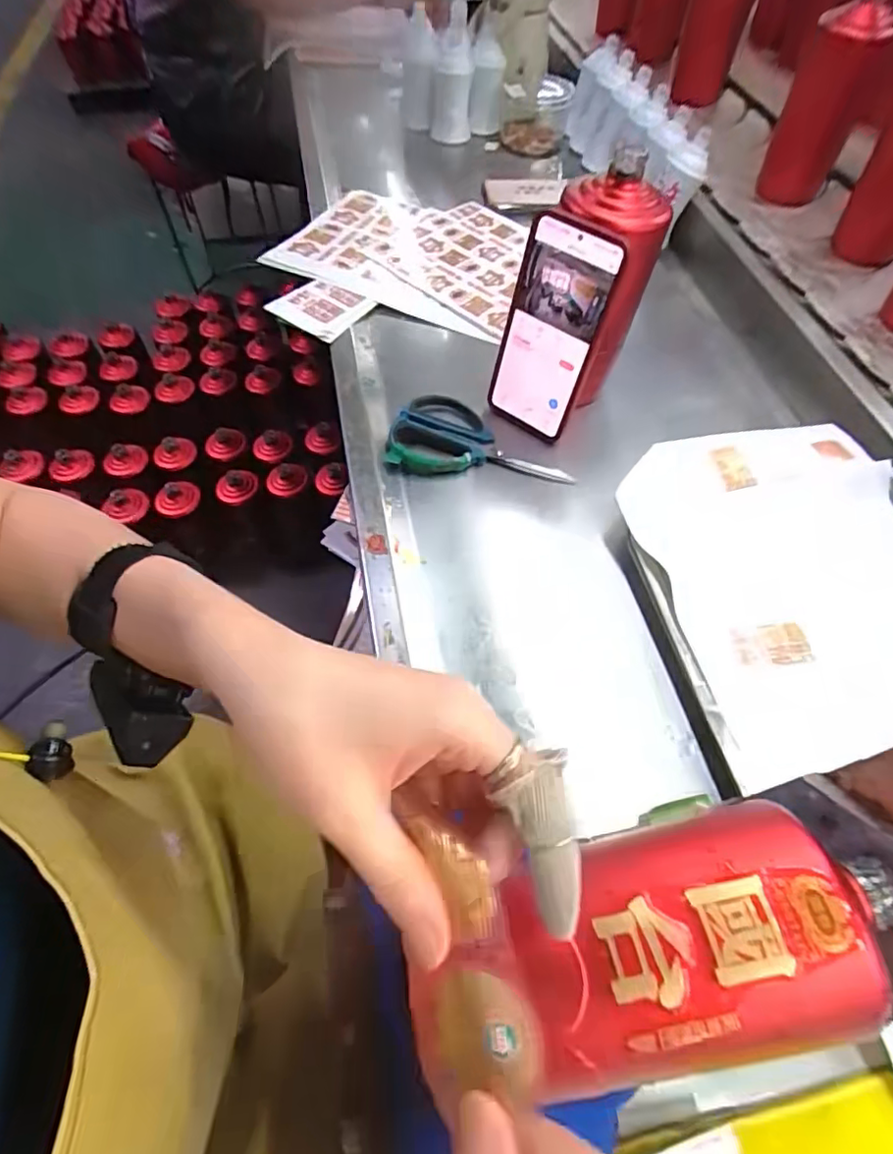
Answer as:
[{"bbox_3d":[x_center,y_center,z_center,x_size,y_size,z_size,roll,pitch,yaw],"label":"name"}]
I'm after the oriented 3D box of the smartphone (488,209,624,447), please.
[{"bbox_3d":[0.082,-0.199,0.468,0.080,0.165,0.010,37,50,20],"label":"smartphone"}]

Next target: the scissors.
[{"bbox_3d":[0.031,-0.124,0.502,0.158,0.013,0.091,6,58,3],"label":"scissors"}]

